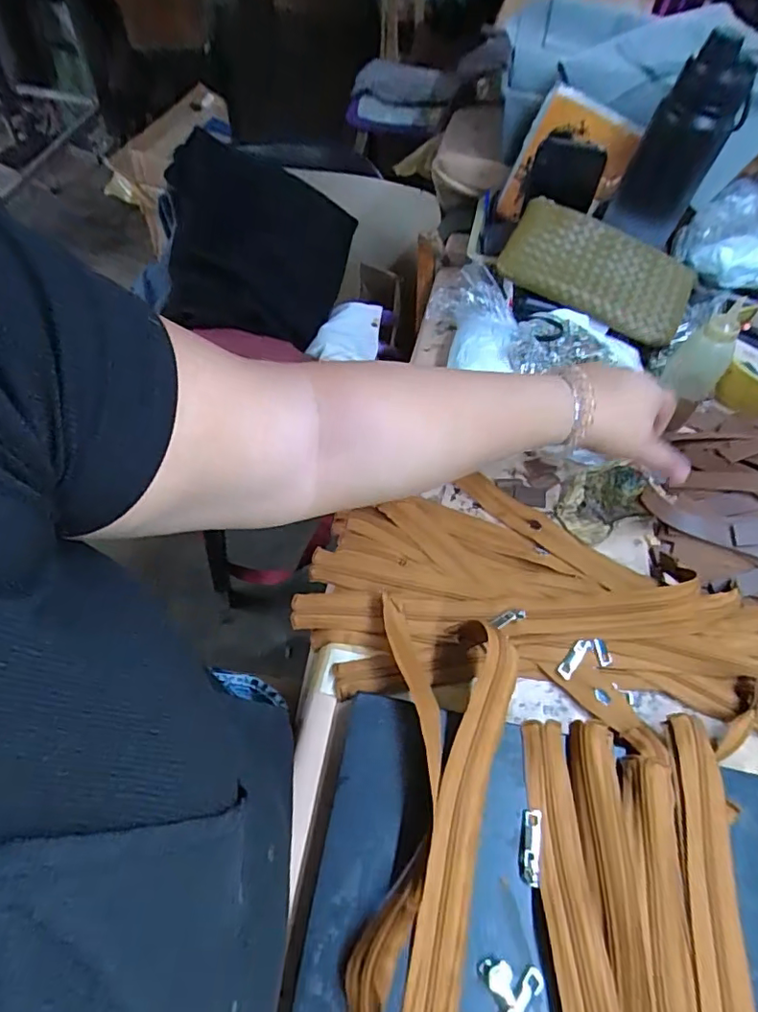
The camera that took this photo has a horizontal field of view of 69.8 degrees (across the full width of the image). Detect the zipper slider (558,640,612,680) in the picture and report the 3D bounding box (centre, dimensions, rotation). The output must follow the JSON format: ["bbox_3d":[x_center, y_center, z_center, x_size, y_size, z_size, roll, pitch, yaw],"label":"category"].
[{"bbox_3d":[0.162,0.121,0.434,0.044,0.011,0.022,-15,59,-14],"label":"zipper slider"}]

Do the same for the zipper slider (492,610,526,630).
[{"bbox_3d":[0.106,0.092,0.445,0.028,0.004,0.010,-23,58,3],"label":"zipper slider"}]

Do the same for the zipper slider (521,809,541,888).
[{"bbox_3d":[0.097,0.216,0.345,0.010,0.004,0.041,13,57,4],"label":"zipper slider"}]

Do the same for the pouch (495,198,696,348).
[{"bbox_3d":[0.245,-0.262,0.607,0.207,0.025,0.111,25,78,3],"label":"pouch"}]

